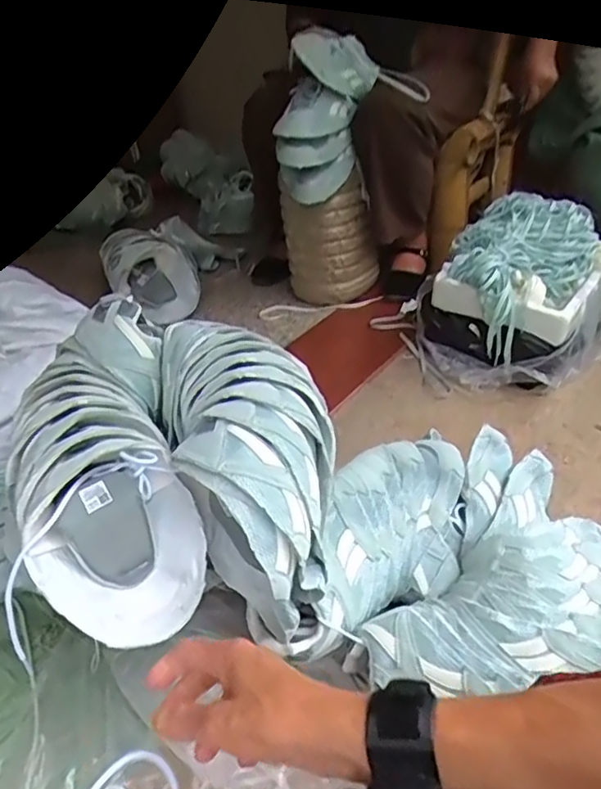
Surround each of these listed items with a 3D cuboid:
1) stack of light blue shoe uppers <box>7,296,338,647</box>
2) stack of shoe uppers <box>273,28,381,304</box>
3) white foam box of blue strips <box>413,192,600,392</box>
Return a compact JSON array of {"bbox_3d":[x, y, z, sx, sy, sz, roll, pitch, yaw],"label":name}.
[{"bbox_3d":[-0.136,0.075,0.678,0.336,0.192,0.333,-10,33,-6],"label":"stack of light blue shoe uppers"},{"bbox_3d":[0.058,-0.432,1.273,0.201,0.523,0.145,-6,33,1],"label":"stack of shoe uppers"},{"bbox_3d":[0.427,-0.196,1.186,0.313,0.240,0.370,17,39,31],"label":"white foam box of blue strips"}]

